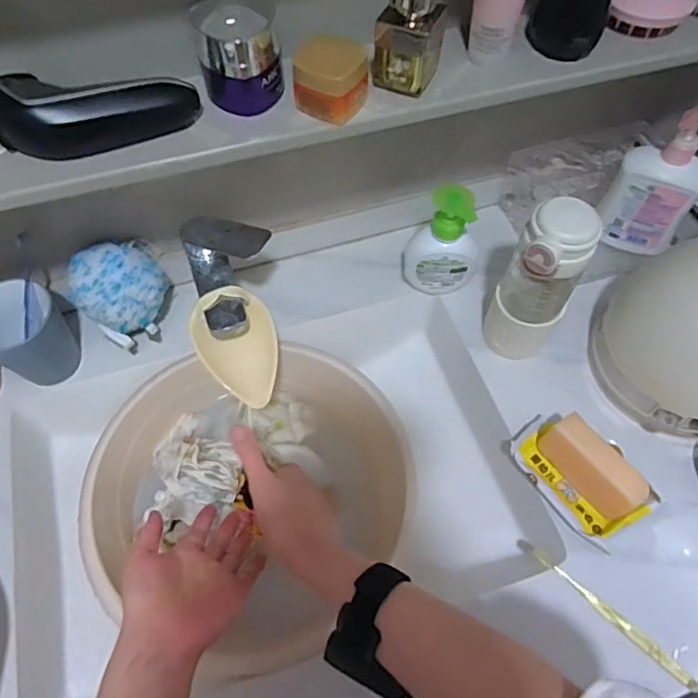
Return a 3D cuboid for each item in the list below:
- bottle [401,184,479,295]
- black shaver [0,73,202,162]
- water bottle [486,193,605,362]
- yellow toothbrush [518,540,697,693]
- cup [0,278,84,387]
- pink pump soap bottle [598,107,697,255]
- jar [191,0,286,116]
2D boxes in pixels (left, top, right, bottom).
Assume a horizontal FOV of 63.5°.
[{"bbox_3d":[0.109,-0.121,0.654,0.088,0.155,0.045,9,61,5],"label":"bottle"},{"bbox_3d":[-0.197,-0.183,0.436,0.155,0.052,0.048,-8,61,-4],"label":"black shaver"},{"bbox_3d":[0.196,-0.061,0.595,0.074,0.201,0.062,25,63,13],"label":"water bottle"},{"bbox_3d":[0.246,0.252,0.542,0.187,0.019,0.015,38,67,19],"label":"yellow toothbrush"},{"bbox_3d":[-0.353,-0.014,0.629,0.095,0.100,0.076,-36,66,-18],"label":"cup"},{"bbox_3d":[0.360,-0.189,0.656,0.093,0.174,0.047,10,61,6],"label":"pink pump soap bottle"},{"bbox_3d":[-0.089,-0.240,0.462,0.064,0.062,0.065,0,61,0],"label":"jar"}]

